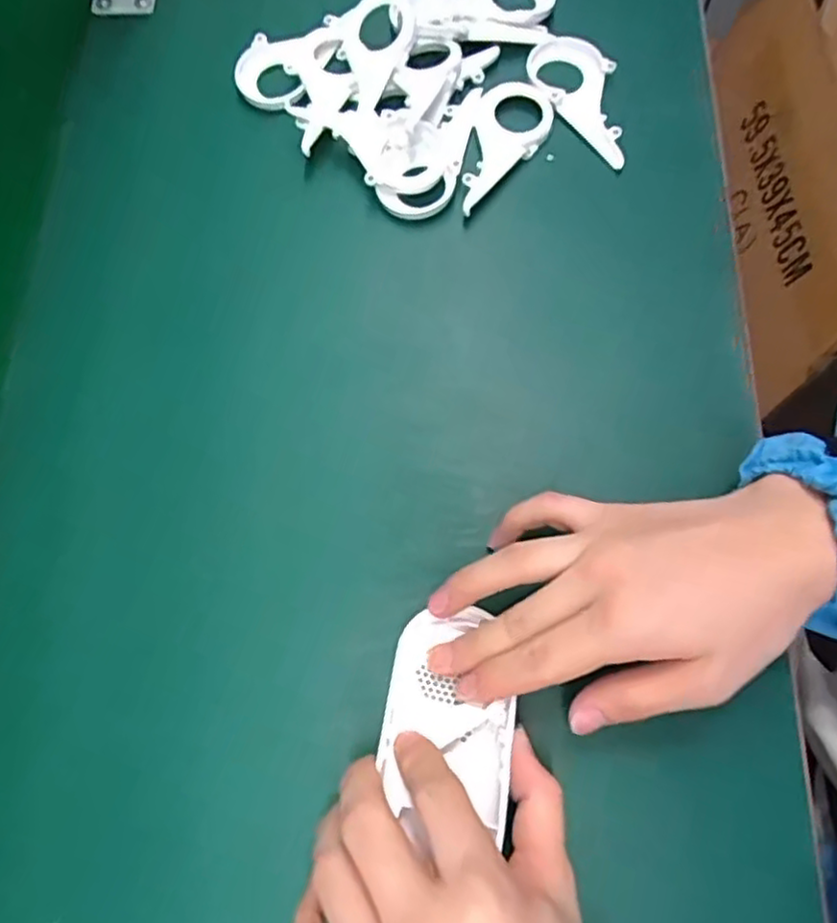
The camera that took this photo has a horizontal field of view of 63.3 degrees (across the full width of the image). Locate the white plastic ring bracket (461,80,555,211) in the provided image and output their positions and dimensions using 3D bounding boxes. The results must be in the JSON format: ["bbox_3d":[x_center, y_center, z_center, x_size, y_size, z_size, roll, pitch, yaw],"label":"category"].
[{"bbox_3d":[0.050,-0.176,0.382,0.043,0.007,0.088,10,73,3],"label":"white plastic ring bracket"}]

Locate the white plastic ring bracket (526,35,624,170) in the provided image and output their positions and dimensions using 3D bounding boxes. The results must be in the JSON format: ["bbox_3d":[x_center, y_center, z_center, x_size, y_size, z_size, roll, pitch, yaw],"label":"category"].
[{"bbox_3d":[0.100,-0.213,0.393,0.043,0.009,0.091,-34,76,-10],"label":"white plastic ring bracket"}]

